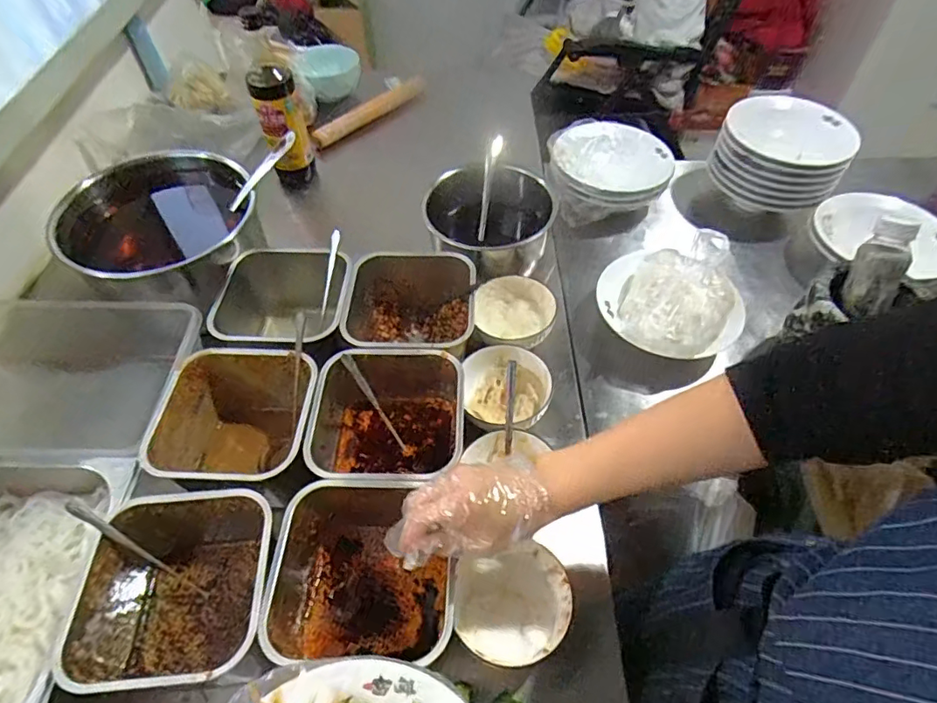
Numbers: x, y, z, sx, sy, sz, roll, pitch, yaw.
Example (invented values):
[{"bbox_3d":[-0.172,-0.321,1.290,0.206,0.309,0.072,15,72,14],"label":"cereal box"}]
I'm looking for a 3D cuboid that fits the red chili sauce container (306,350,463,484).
[{"bbox_3d":[-0.092,0.088,0.611,0.163,0.097,0.159,1,52,2],"label":"red chili sauce container"}]

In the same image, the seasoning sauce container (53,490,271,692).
[{"bbox_3d":[-0.254,0.224,0.503,0.154,0.102,0.153,-4,52,-2],"label":"seasoning sauce container"}]

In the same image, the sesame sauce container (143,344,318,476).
[{"bbox_3d":[-0.250,0.092,0.619,0.161,0.123,0.156,-1,52,0],"label":"sesame sauce container"}]

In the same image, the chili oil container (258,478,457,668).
[{"bbox_3d":[-0.104,0.213,0.522,0.176,0.104,0.142,-2,52,-1],"label":"chili oil container"}]

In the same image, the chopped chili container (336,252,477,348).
[{"bbox_3d":[-0.075,-0.035,0.719,0.168,0.112,0.162,0,52,1],"label":"chopped chili container"}]

